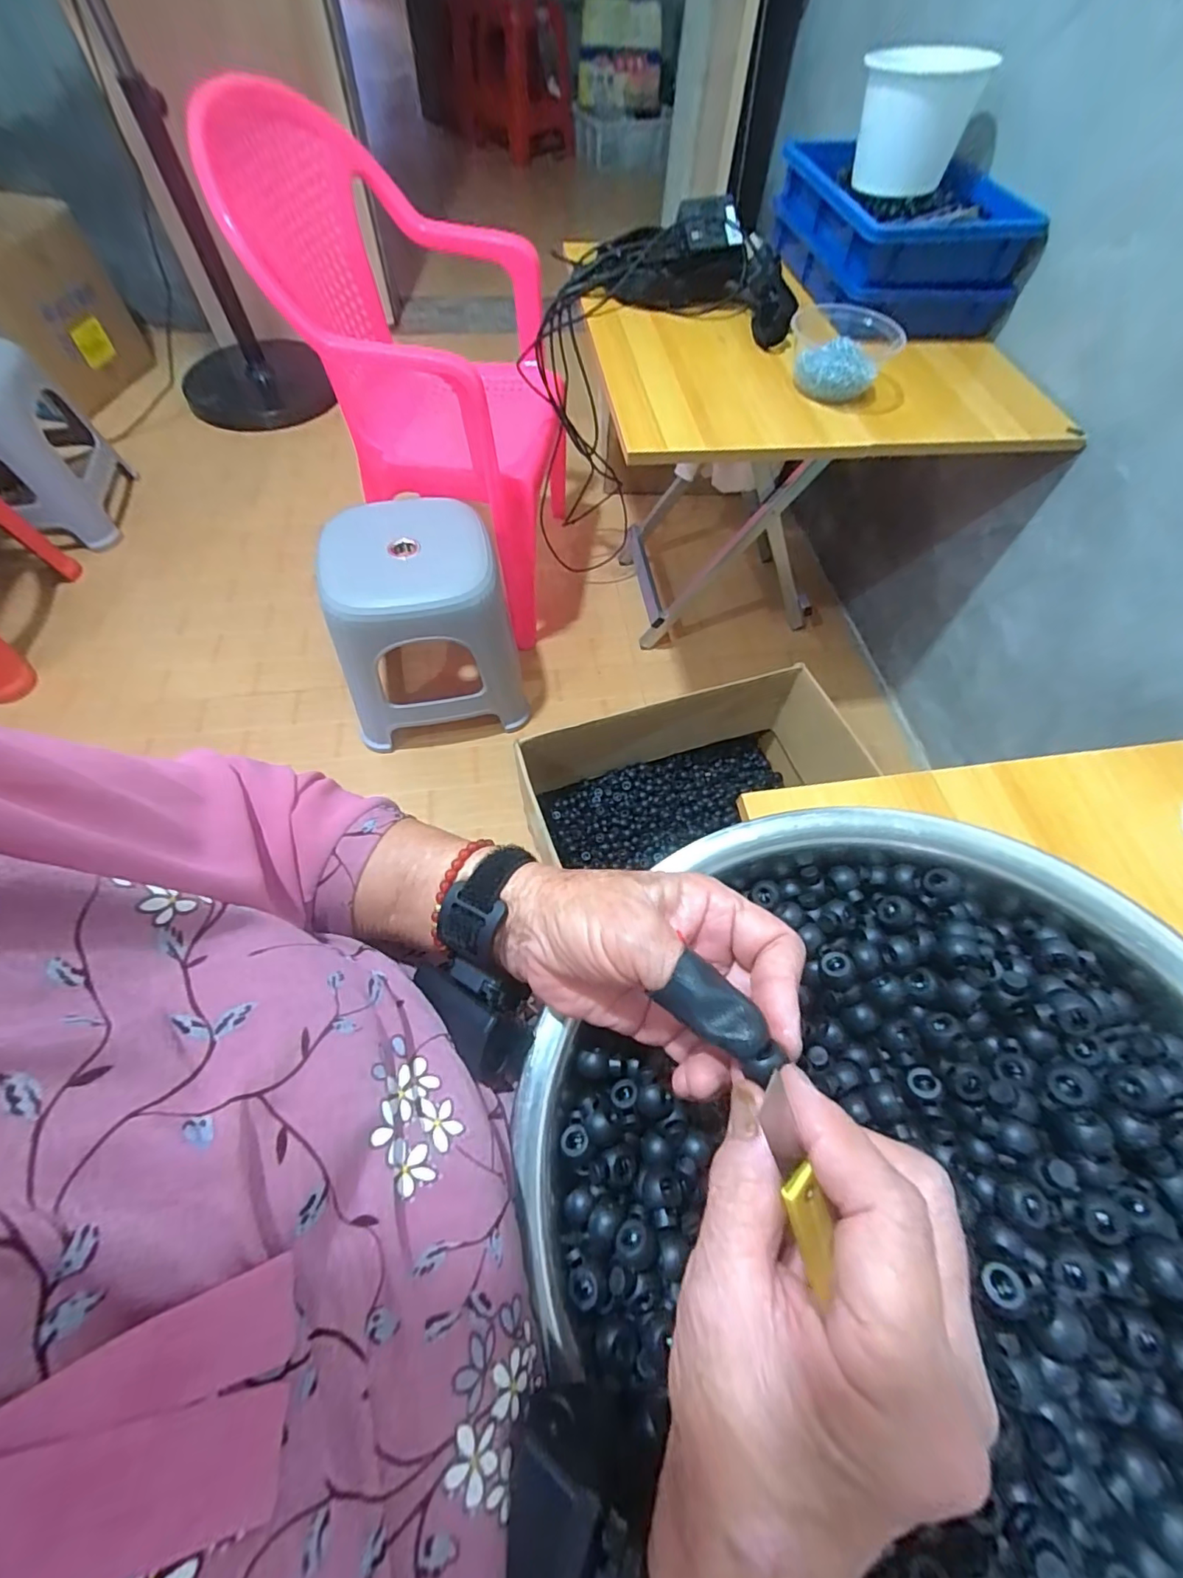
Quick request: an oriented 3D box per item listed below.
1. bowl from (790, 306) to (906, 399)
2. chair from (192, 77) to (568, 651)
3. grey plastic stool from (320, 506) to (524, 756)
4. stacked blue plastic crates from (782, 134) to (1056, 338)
[{"bbox_3d":[0.319,-0.552,0.687,0.123,0.058,0.126,5,62,2],"label":"bowl"},{"bbox_3d":[-0.277,-0.706,0.971,0.445,0.615,0.517,10,62,5],"label":"chair"},{"bbox_3d":[-0.288,-0.283,0.944,0.273,0.301,0.274,-13,63,-7],"label":"grey plastic stool"},{"bbox_3d":[0.436,-0.797,0.793,0.265,0.123,0.292,-6,62,-4],"label":"stacked blue plastic crates"}]

